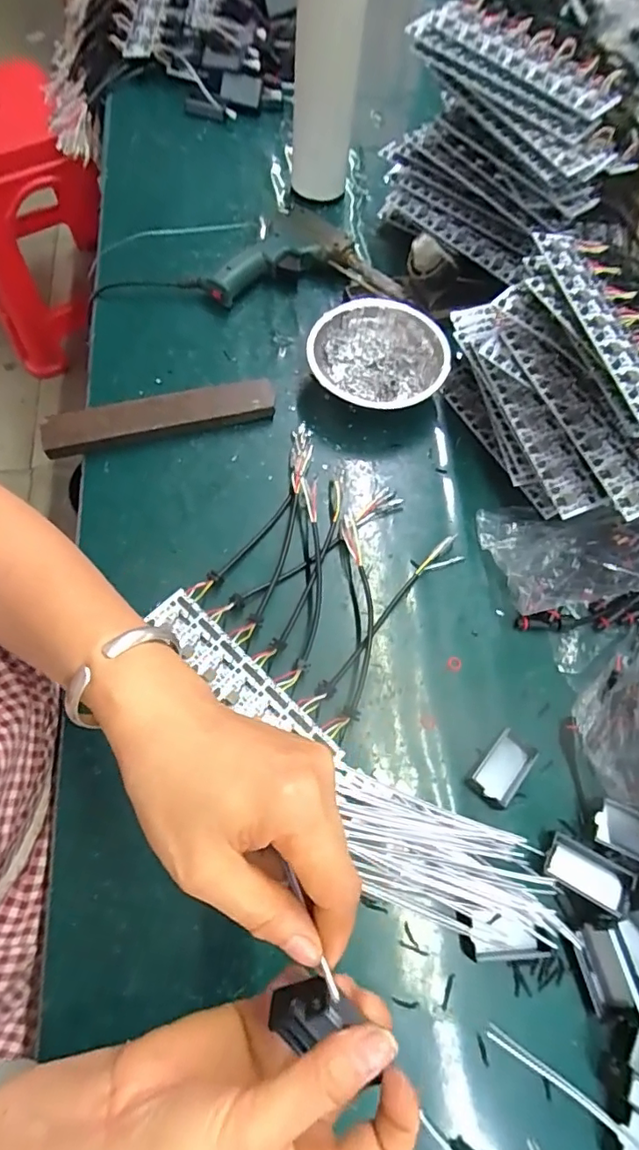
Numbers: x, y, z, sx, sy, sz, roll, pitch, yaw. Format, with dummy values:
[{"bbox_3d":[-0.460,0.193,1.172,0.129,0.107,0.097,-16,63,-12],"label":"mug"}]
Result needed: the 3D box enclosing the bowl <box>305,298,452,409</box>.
[{"bbox_3d":[0.054,-0.199,0.507,0.126,0.042,0.123,1,67,-3],"label":"bowl"}]

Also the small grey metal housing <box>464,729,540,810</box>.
[{"bbox_3d":[0.133,0.139,0.384,0.031,0.011,0.053,39,70,13],"label":"small grey metal housing"}]

